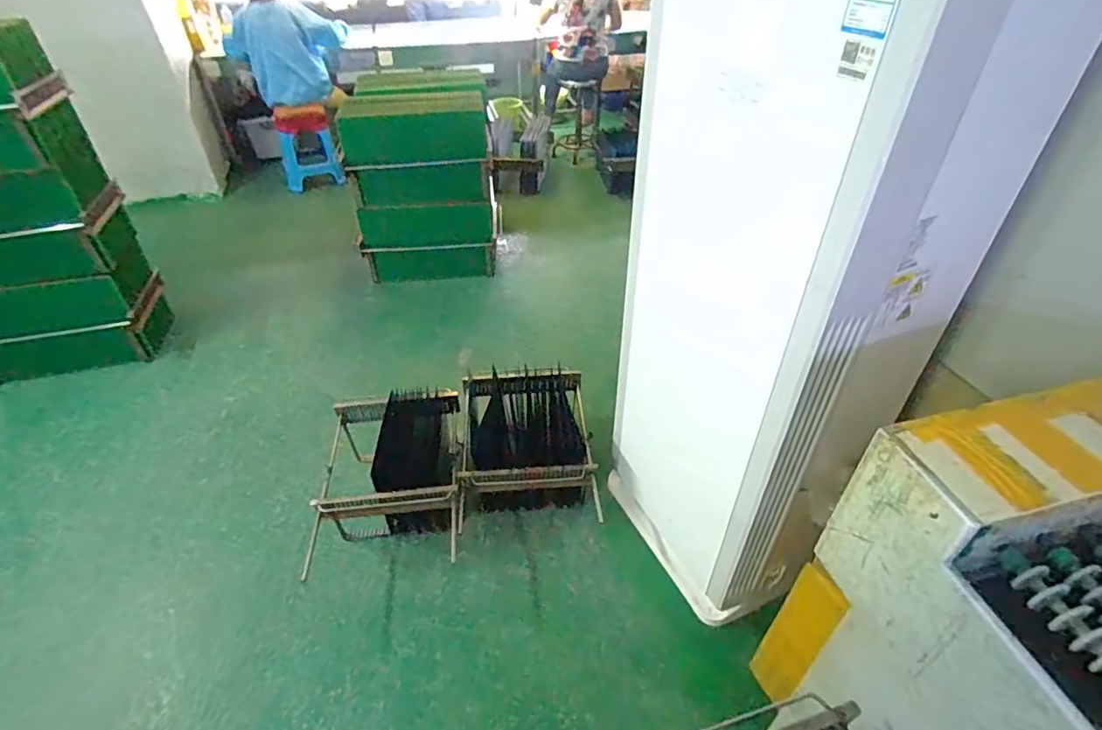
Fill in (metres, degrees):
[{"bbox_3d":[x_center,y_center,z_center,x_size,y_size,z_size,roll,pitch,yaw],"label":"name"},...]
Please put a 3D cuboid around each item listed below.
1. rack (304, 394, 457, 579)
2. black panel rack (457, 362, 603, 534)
[{"bbox_3d":[-0.511,0.330,1.817,0.443,0.325,0.607,-4,40,-4],"label":"rack"},{"bbox_3d":[-0.084,0.268,1.927,0.426,0.269,0.505,-3,40,-3],"label":"black panel rack"}]

